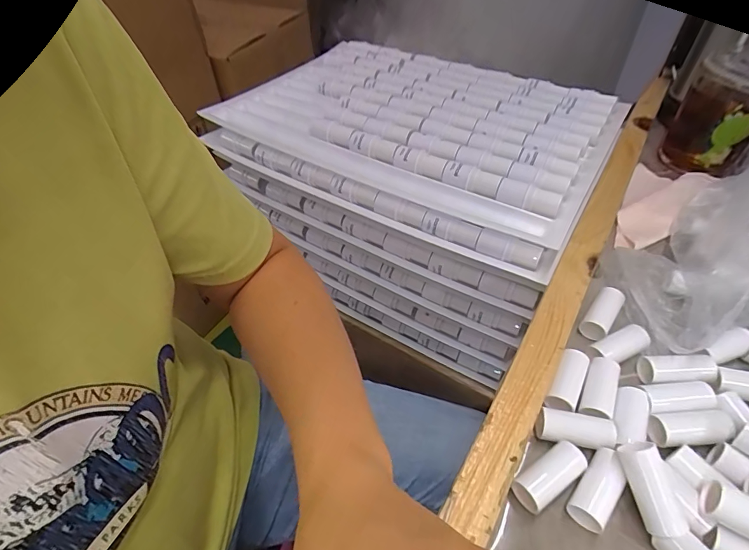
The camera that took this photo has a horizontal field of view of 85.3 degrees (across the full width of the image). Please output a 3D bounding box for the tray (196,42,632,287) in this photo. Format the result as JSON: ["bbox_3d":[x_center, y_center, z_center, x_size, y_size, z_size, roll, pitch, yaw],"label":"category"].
[{"bbox_3d":[0.034,-0.193,0.517,0.464,0.053,0.312,23,52,21],"label":"tray"}]

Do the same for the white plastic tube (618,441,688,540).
[{"bbox_3d":[0.160,0.121,0.233,0.019,0.016,0.050,-14,77,-11],"label":"white plastic tube"}]

